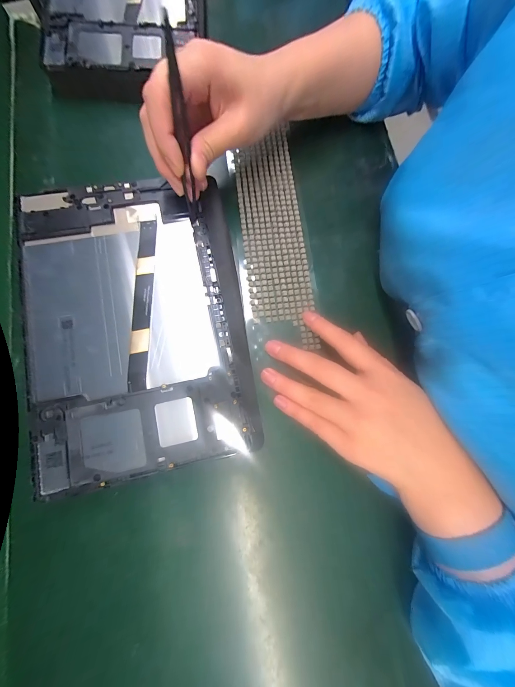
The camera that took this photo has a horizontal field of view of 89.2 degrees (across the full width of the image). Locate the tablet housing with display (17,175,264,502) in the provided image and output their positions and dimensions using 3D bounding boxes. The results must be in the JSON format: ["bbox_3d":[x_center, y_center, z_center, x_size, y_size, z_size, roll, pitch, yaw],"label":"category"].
[{"bbox_3d":[-0.094,-0.022,0.204,0.159,0.005,0.230,-10,80,-7],"label":"tablet housing with display"}]

